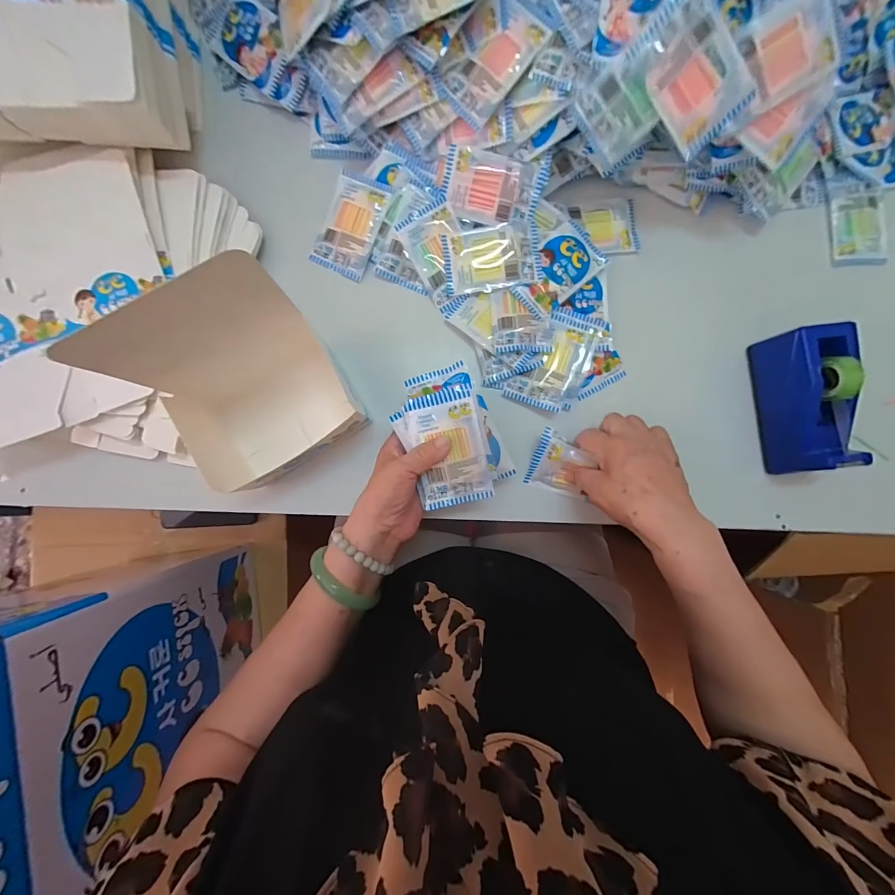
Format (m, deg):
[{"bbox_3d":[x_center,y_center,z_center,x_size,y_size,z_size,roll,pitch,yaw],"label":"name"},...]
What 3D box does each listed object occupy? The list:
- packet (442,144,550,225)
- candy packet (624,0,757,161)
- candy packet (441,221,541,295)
[{"bbox_3d":[0.049,-0.276,0.402,0.103,0.006,0.065,10,107,-2],"label":"packet"},{"bbox_3d":[0.210,-0.321,0.324,0.064,0.010,0.105,-36,111,25],"label":"candy packet"},{"bbox_3d":[0.049,-0.207,0.408,0.103,0.013,0.064,-6,88,-2],"label":"candy packet"}]

